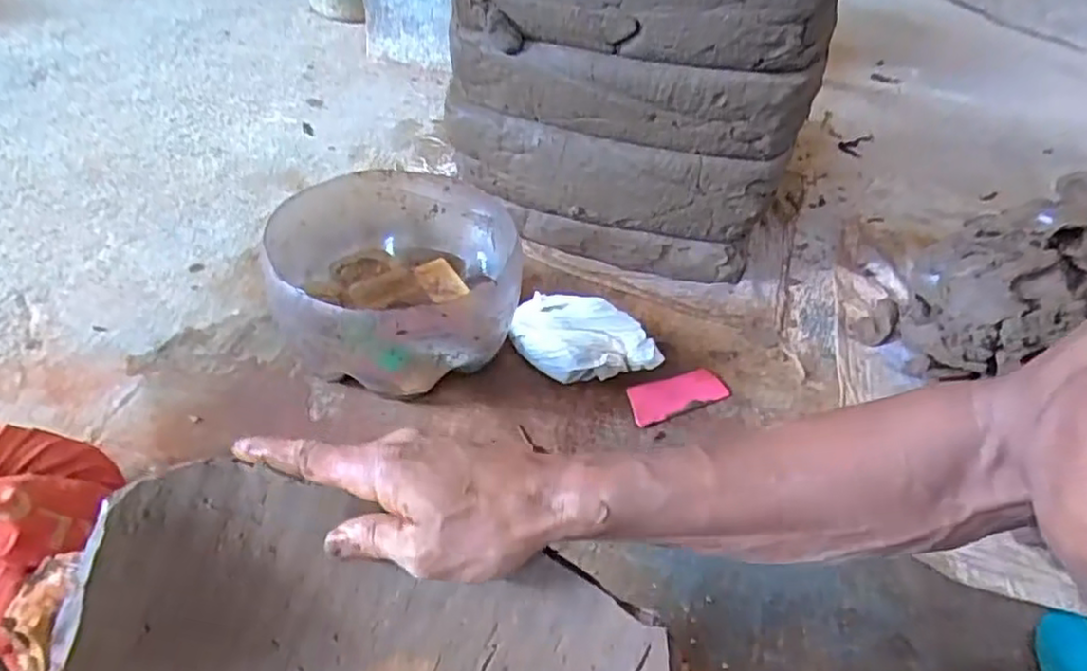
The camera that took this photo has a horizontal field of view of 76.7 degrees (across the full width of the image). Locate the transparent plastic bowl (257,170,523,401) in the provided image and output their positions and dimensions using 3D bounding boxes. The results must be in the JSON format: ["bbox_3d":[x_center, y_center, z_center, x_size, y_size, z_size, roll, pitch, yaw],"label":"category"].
[{"bbox_3d":[-0.150,-0.056,0.713,0.231,0.133,0.266,0,42,-8],"label":"transparent plastic bowl"}]

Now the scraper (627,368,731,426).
[{"bbox_3d":[0.138,0.060,0.708,0.116,0.011,0.046,-16,47,-24],"label":"scraper"}]

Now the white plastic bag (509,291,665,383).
[{"bbox_3d":[0.042,0.011,0.703,0.157,0.069,0.070,15,42,8],"label":"white plastic bag"}]

